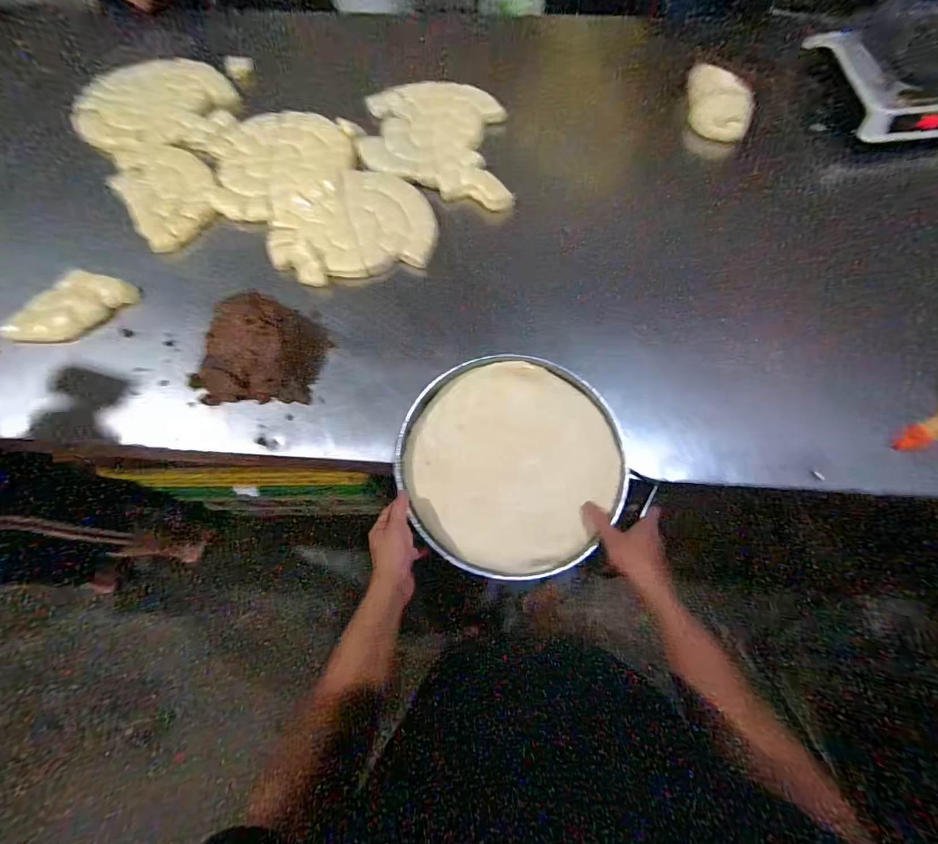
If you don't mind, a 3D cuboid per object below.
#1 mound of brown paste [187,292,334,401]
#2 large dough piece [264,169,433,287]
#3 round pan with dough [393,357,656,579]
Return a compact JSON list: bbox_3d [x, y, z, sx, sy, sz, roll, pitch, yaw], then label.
[{"bbox_3d":[-0.343,-0.115,0.697,0.207,0.056,0.188,13,69,5],"label":"mound of brown paste"},{"bbox_3d":[-0.227,-0.390,0.821,0.299,0.018,0.270,-12,69,-5],"label":"large dough piece"},{"bbox_3d":[0.061,0.056,0.628,0.308,0.048,0.314,0,69,0],"label":"round pan with dough"}]

